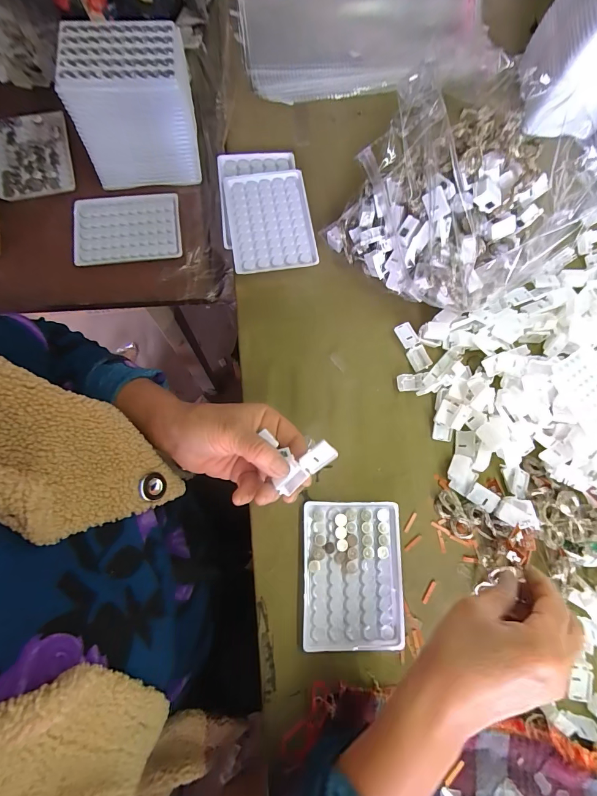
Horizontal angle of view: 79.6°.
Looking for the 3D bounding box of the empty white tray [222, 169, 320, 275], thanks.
[{"bbox_3d":[-0.033,-0.206,0.417,0.096,0.009,0.127,-10,77,-4],"label":"empty white tray"}]

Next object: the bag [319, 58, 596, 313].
[{"bbox_3d":[0.173,-0.198,0.359,0.208,0.151,0.192,39,77,6],"label":"bag"}]

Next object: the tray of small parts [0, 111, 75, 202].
[{"bbox_3d":[-0.349,-0.319,0.470,0.092,0.009,0.129,-12,78,-7],"label":"tray of small parts"}]

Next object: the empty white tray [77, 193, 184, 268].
[{"bbox_3d":[-0.218,-0.214,0.458,0.129,0.016,0.093,-8,78,-6],"label":"empty white tray"}]

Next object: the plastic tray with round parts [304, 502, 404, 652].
[{"bbox_3d":[0.052,0.166,0.338,0.094,0.008,0.128,2,77,-4],"label":"plastic tray with round parts"}]

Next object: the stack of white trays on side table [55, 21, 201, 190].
[{"bbox_3d":[-0.190,-0.342,0.429,0.133,0.109,0.113,-3,77,-5],"label":"stack of white trays on side table"}]

